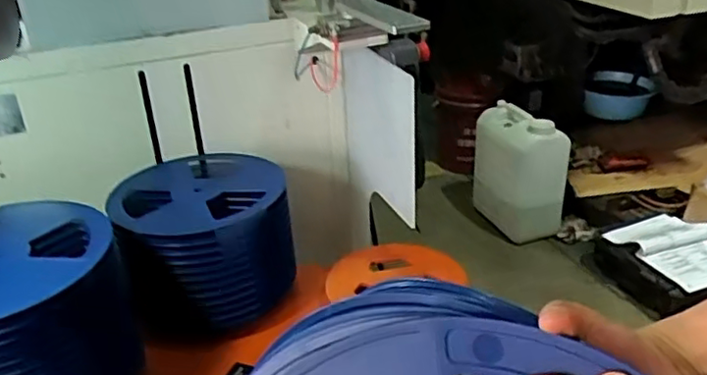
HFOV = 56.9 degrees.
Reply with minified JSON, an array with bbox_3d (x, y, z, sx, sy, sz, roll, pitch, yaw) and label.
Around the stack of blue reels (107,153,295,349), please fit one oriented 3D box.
[{"bbox_3d":[-0.273,0.102,1.214,0.307,0.224,0.269,-15,30,-22],"label":"stack of blue reels"}]

